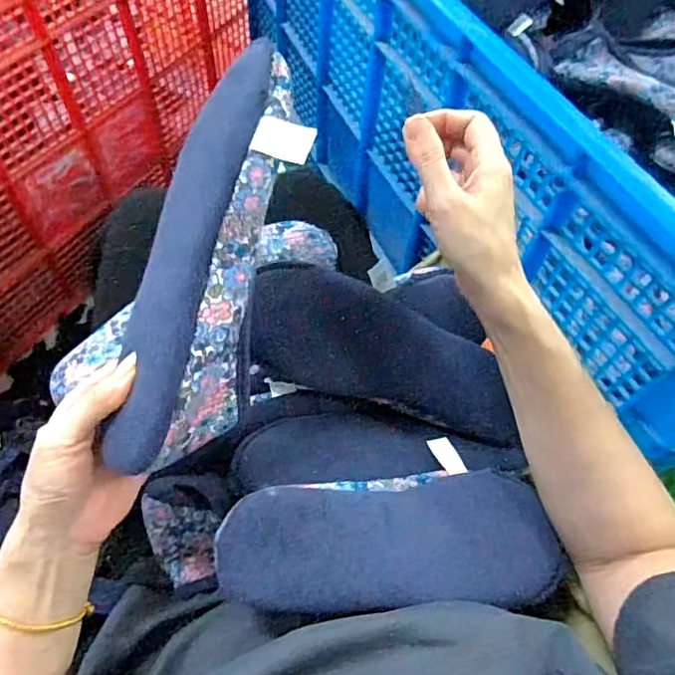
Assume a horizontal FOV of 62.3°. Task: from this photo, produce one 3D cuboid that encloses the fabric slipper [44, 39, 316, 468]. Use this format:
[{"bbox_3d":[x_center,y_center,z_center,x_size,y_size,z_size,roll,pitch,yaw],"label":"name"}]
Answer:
[{"bbox_3d":[-0.084,-0.041,0.323,0.086,0.059,0.227,20,98,9],"label":"fabric slipper"}]

